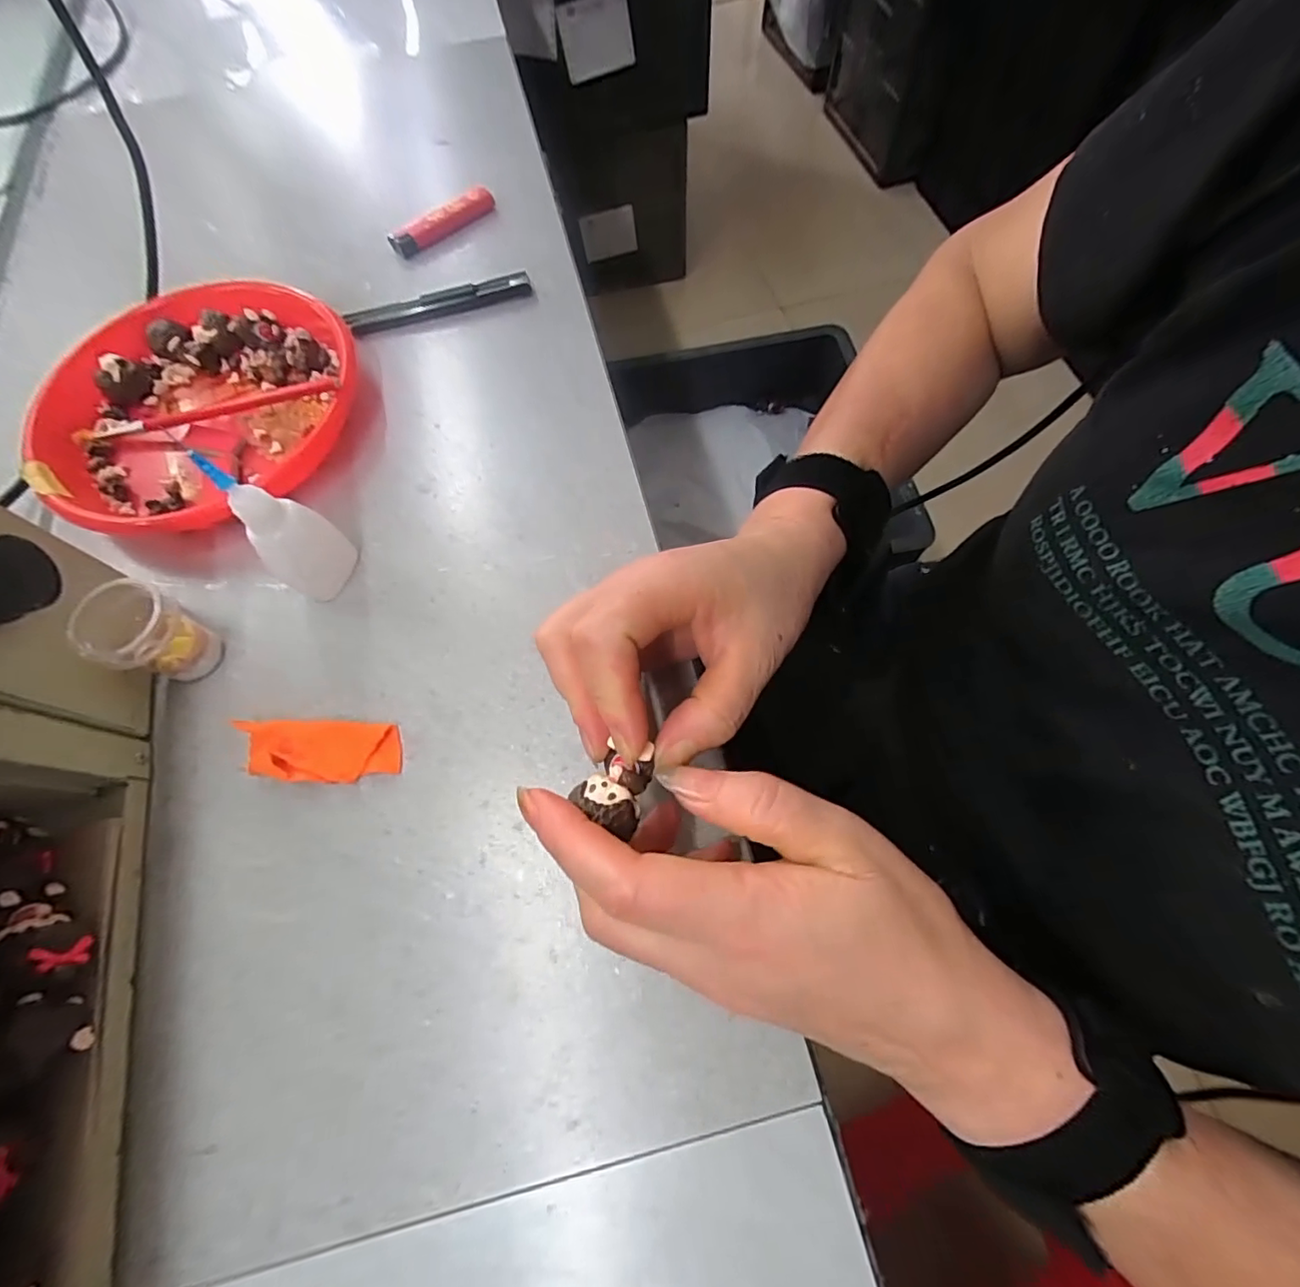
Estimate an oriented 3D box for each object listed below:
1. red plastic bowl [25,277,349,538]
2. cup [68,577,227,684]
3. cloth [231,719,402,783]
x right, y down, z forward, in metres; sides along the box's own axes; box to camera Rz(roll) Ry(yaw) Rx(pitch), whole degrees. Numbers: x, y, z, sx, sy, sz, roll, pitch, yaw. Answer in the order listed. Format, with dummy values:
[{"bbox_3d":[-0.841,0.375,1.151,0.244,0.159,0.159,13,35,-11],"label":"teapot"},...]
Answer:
[{"bbox_3d":[-0.262,-0.144,0.332,0.159,0.028,0.181,40,74,17],"label":"red plastic bowl"},{"bbox_3d":[-0.231,-0.002,0.262,0.033,0.046,0.036,25,70,13],"label":"cup"},{"bbox_3d":[-0.152,0.048,0.255,0.073,0.012,0.028,1,67,3],"label":"cloth"}]

